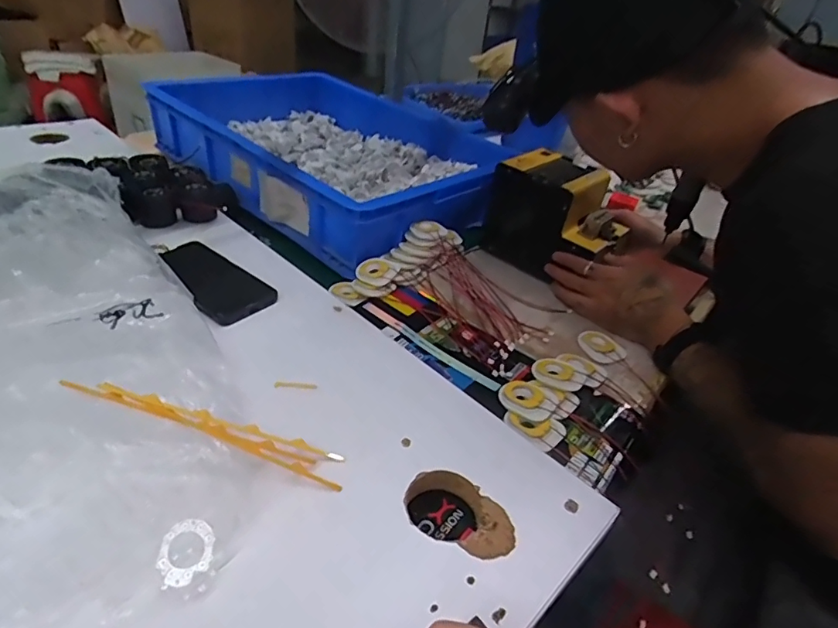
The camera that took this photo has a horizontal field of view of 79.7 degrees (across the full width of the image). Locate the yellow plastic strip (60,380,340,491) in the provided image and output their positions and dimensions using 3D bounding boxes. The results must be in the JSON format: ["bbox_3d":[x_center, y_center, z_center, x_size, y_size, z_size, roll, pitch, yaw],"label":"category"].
[{"bbox_3d":[-0.158,0.087,0.388,0.203,0.006,0.031,23,34,-9],"label":"yellow plastic strip"}]

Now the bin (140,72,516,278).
[{"bbox_3d":[-0.141,-0.307,0.939,0.616,0.129,0.453,31,41,29],"label":"bin"}]

